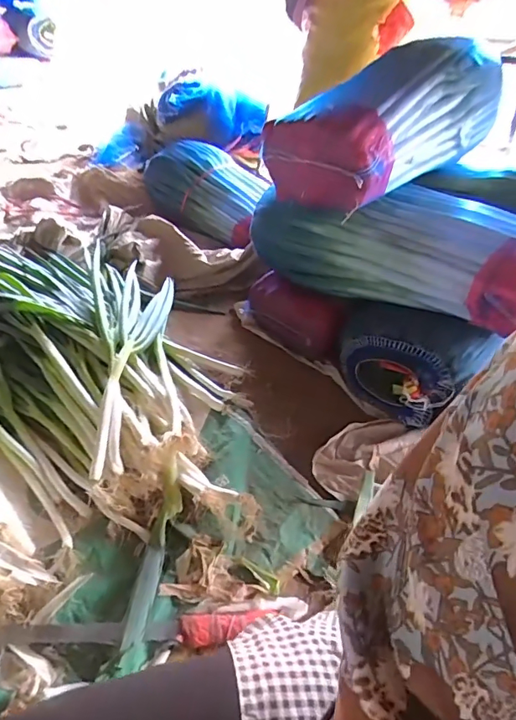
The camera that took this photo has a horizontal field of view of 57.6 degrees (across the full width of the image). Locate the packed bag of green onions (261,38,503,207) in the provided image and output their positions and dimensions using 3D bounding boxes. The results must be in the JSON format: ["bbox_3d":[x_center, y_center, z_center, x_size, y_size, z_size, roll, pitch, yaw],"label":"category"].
[{"bbox_3d":[0.313,-0.565,1.094,0.271,0.250,0.652,33,47,30],"label":"packed bag of green onions"}]

